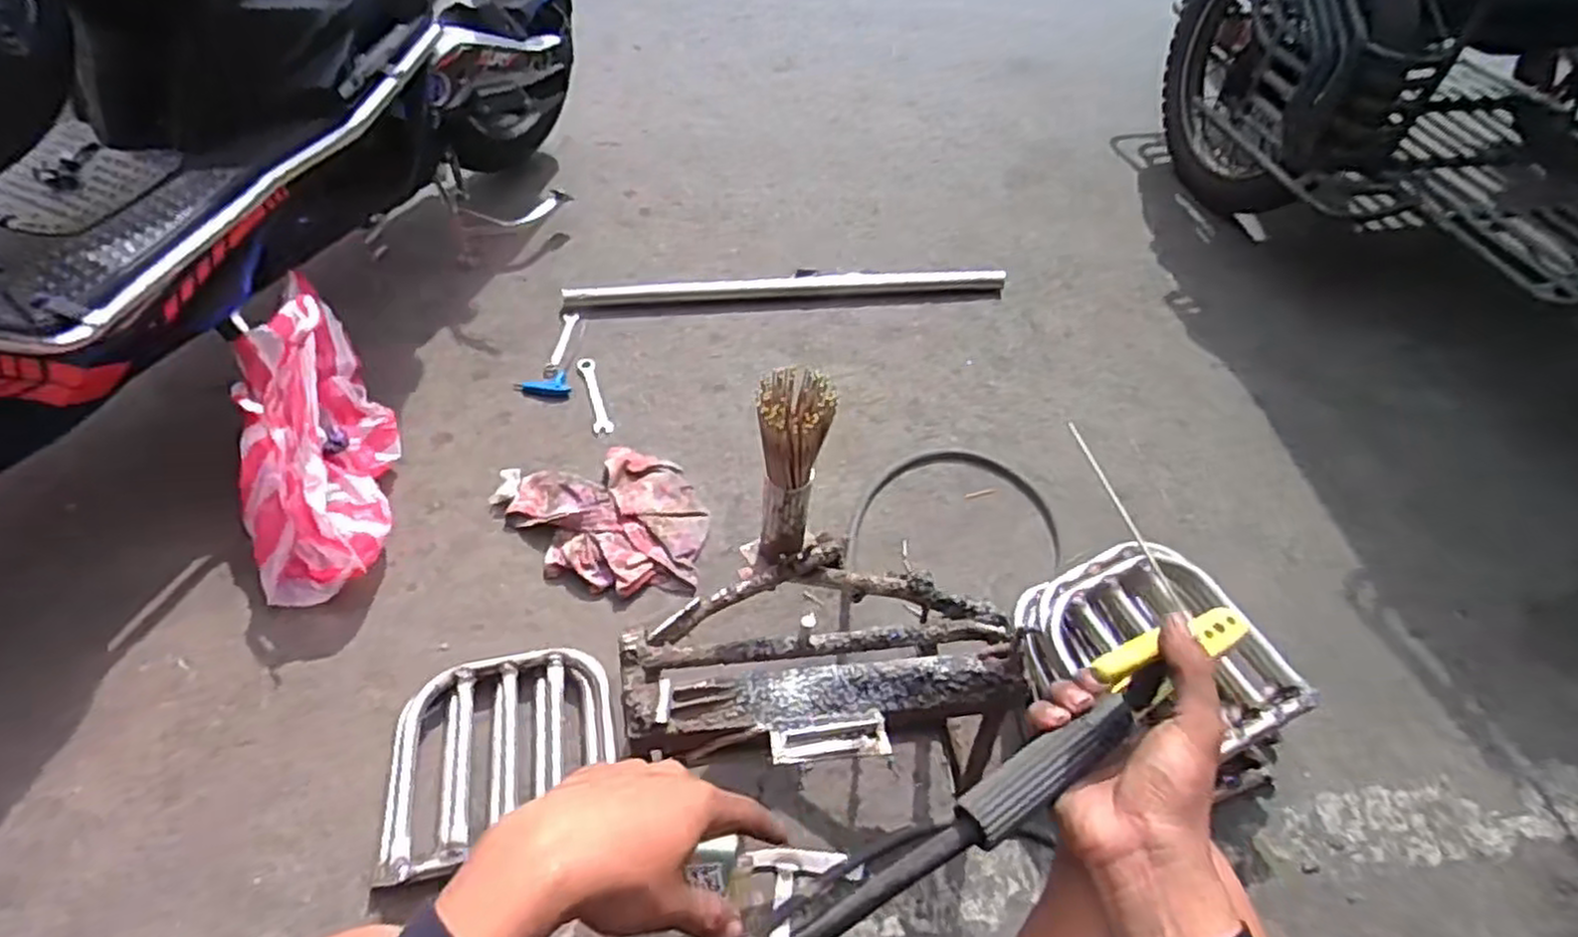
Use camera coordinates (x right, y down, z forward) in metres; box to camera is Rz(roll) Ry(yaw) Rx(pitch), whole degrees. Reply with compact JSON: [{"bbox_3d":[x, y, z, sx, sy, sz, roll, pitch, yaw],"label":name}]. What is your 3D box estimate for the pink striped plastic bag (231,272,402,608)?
[{"bbox_3d":[-0.669,-0.066,1.027,0.167,0.307,0.404,-10,52,-13],"label":"pink striped plastic bag"}]

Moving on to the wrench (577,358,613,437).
[{"bbox_3d":[-0.338,-0.128,1.306,0.030,0.007,0.182,-13,53,-16],"label":"wrench"}]

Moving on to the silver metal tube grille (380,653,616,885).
[{"bbox_3d":[-0.336,0.330,0.879,0.254,0.030,0.222,-9,52,-13],"label":"silver metal tube grille"}]

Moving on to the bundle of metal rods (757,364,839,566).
[{"bbox_3d":[0.000,0.007,0.770,0.068,0.238,0.078,5,49,0],"label":"bundle of metal rods"}]

